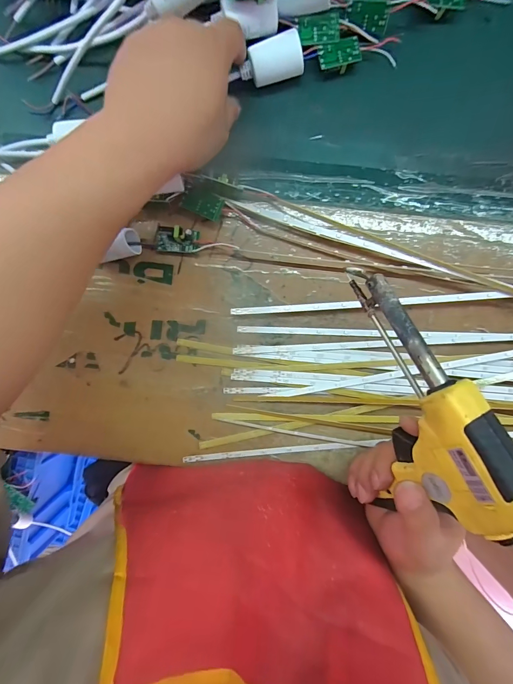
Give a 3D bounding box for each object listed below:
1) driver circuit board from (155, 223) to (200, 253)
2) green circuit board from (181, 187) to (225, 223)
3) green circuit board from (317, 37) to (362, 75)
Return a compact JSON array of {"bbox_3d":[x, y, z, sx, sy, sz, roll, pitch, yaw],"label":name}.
[{"bbox_3d":[-0.071,-0.093,0.300,0.037,0.018,0.021,3,94,1],"label":"driver circuit board"},{"bbox_3d":[-0.048,-0.125,0.297,0.035,0.010,0.021,26,102,5],"label":"green circuit board"},{"bbox_3d":[0.073,-0.251,0.288,0.037,0.008,0.020,-15,94,3],"label":"green circuit board"}]

